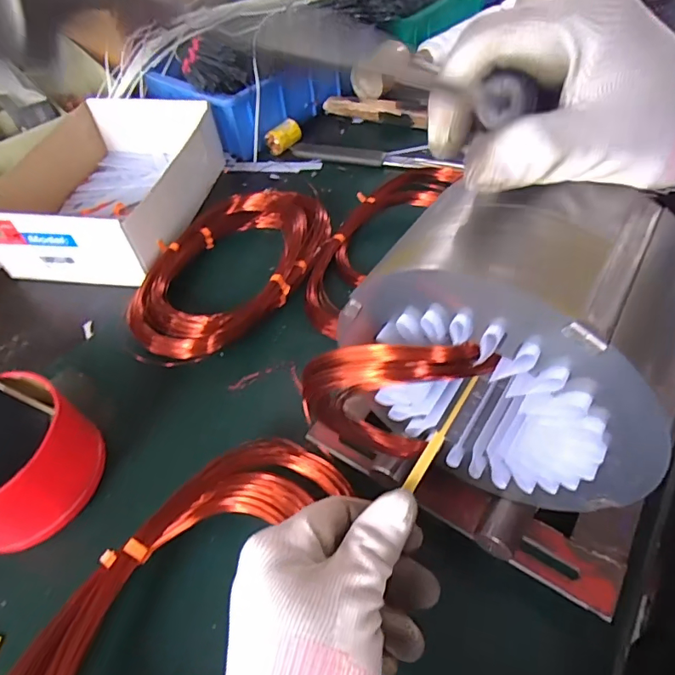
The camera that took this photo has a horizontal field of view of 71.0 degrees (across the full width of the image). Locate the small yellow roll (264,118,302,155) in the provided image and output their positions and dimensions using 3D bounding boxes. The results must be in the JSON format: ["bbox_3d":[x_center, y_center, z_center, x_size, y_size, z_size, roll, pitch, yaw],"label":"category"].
[{"bbox_3d":[-0.071,-0.265,0.619,0.027,0.023,0.045,25,57,24],"label":"small yellow roll"}]

